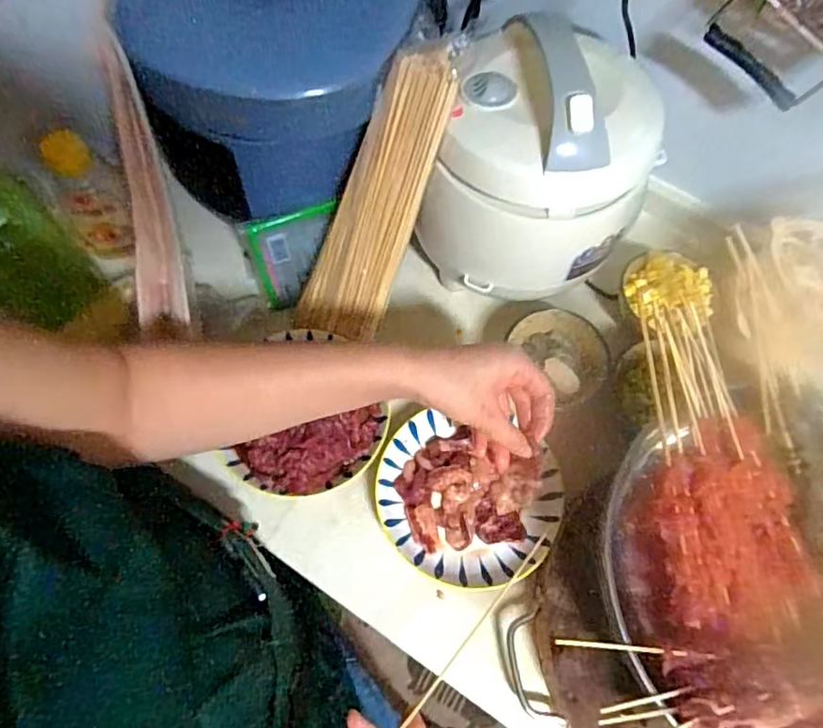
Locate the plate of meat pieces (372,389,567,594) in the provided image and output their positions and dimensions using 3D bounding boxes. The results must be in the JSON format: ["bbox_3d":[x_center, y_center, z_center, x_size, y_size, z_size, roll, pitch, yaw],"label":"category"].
[{"bbox_3d":[0.056,0.125,0.557,0.171,0.030,0.167,1,66,-3],"label":"plate of meat pieces"}]

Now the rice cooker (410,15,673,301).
[{"bbox_3d":[0.130,-0.193,0.570,0.201,0.197,0.210,26,67,8],"label":"rice cooker"}]

